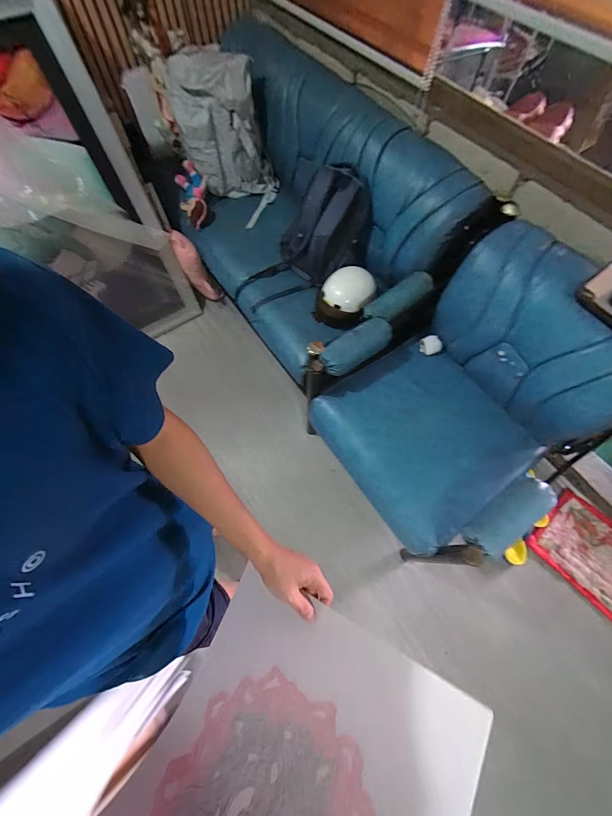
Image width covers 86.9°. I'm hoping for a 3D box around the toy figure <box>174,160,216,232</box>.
[{"bbox_3d":[-0.515,-0.969,1.501,0.141,0.118,0.340,-13,78,-12],"label":"toy figure"}]

